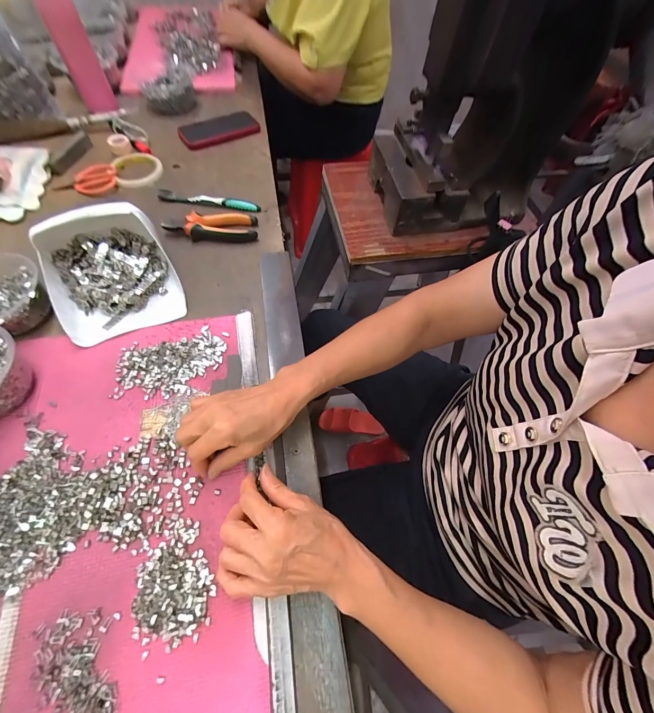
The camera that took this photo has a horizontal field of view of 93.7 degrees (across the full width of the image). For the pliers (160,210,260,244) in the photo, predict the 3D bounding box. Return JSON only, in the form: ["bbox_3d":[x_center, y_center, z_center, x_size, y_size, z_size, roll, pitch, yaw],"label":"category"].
[{"bbox_3d":[-0.195,-0.223,0.518,0.148,0.022,0.058,-2,62,-5],"label":"pliers"}]

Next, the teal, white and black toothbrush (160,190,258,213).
[{"bbox_3d":[-0.214,-0.282,0.560,0.183,0.022,0.010,6,62,-1],"label":"teal, white and black toothbrush"}]

